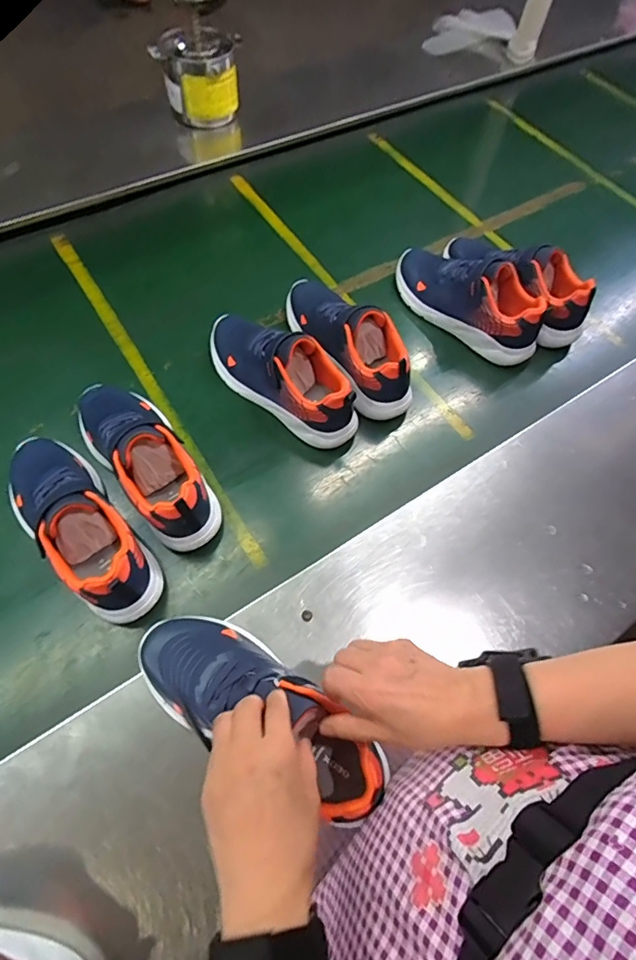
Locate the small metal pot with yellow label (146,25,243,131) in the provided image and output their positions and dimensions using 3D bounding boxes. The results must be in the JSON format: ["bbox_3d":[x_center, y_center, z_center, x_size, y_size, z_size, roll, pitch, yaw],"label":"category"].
[{"bbox_3d":[-0.240,-0.799,0.954,0.150,0.128,0.113,14,63,3],"label":"small metal pot with yellow label"}]

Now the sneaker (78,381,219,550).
[{"bbox_3d":[-0.219,-0.037,0.597,0.105,0.108,0.272,-34,70,-19],"label":"sneaker"}]

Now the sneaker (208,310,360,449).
[{"bbox_3d":[-0.057,-0.154,0.668,0.268,0.103,0.089,35,66,13],"label":"sneaker"}]

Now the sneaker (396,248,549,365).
[{"bbox_3d":[0.239,-0.298,0.771,0.270,0.113,0.095,38,67,15],"label":"sneaker"}]

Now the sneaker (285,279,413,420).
[{"bbox_3d":[0.045,-0.212,0.703,0.095,0.107,0.269,-29,68,-17],"label":"sneaker"}]

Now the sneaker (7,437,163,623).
[{"bbox_3d":[-0.284,0.043,0.551,0.104,0.103,0.270,-39,72,-20],"label":"sneaker"}]

